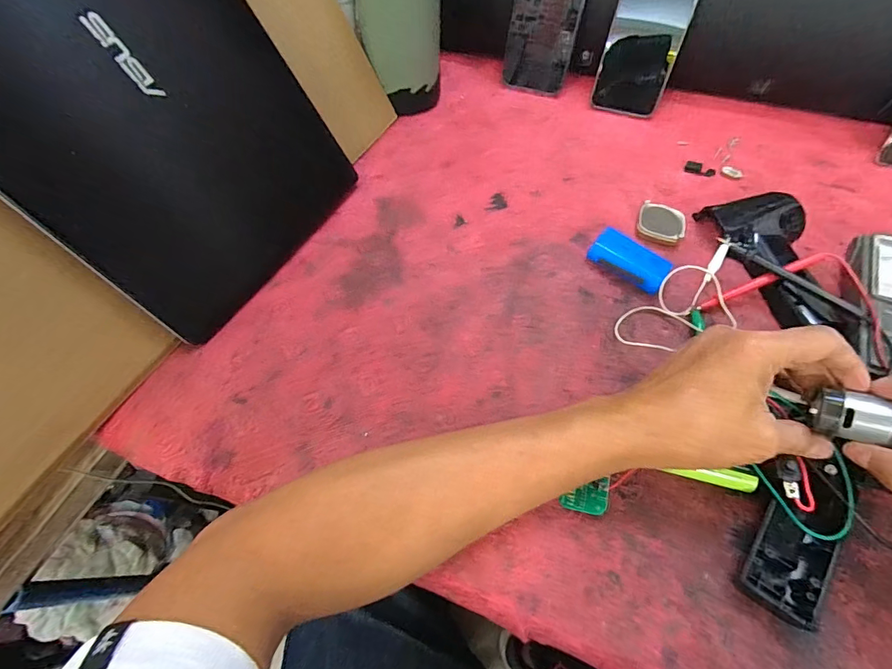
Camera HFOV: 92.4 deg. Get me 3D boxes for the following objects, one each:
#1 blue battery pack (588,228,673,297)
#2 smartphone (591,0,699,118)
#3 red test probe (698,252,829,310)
[{"bbox_3d":[0.159,-0.064,0.368,0.063,0.024,0.031,32,64,19],"label":"blue battery pack"},{"bbox_3d":[0.222,-0.334,0.471,0.077,0.159,0.010,19,33,12],"label":"smartphone"},{"bbox_3d":[0.261,-0.044,0.354,0.109,0.008,0.009,-24,59,5],"label":"red test probe"}]

